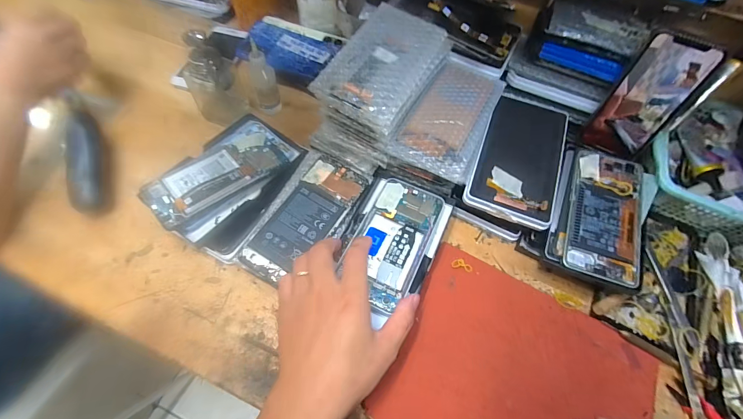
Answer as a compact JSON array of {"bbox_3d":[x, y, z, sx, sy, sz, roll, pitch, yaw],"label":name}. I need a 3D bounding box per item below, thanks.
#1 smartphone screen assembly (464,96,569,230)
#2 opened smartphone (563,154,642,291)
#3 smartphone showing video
[{"bbox_3d":[0.189,-0.071,0.422,0.101,0.014,0.186,21,68,7],"label":"smartphone screen assembly"},{"bbox_3d":[0.265,0.004,0.383,0.073,0.006,0.159,16,67,14],"label":"opened smartphone"},{"bbox_3d":[0.319,-0.127,0.394,0.076,0.140,0.011,29,49,17],"label":"smartphone showing video"}]

